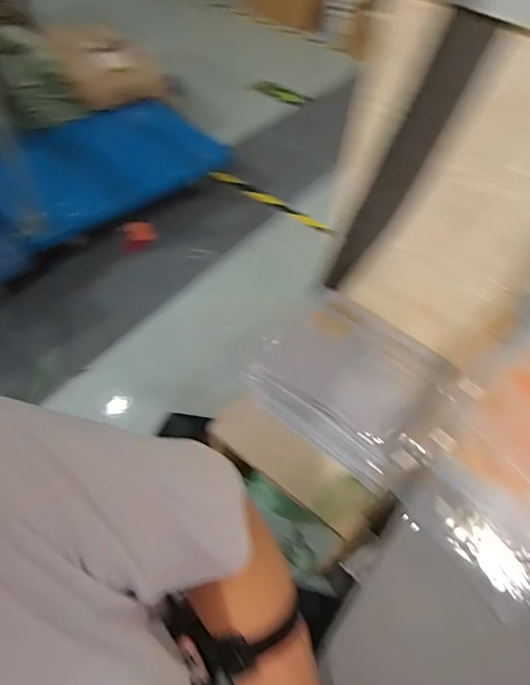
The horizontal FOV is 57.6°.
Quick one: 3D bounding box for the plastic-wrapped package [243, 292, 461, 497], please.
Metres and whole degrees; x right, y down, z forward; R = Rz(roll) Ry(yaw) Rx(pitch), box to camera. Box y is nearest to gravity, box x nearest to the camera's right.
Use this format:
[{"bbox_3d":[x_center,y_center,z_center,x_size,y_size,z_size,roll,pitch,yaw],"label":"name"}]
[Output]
[{"bbox_3d":[0.150,0.071,0.895,0.360,0.073,0.262,34,89,30],"label":"plastic-wrapped package"}]

